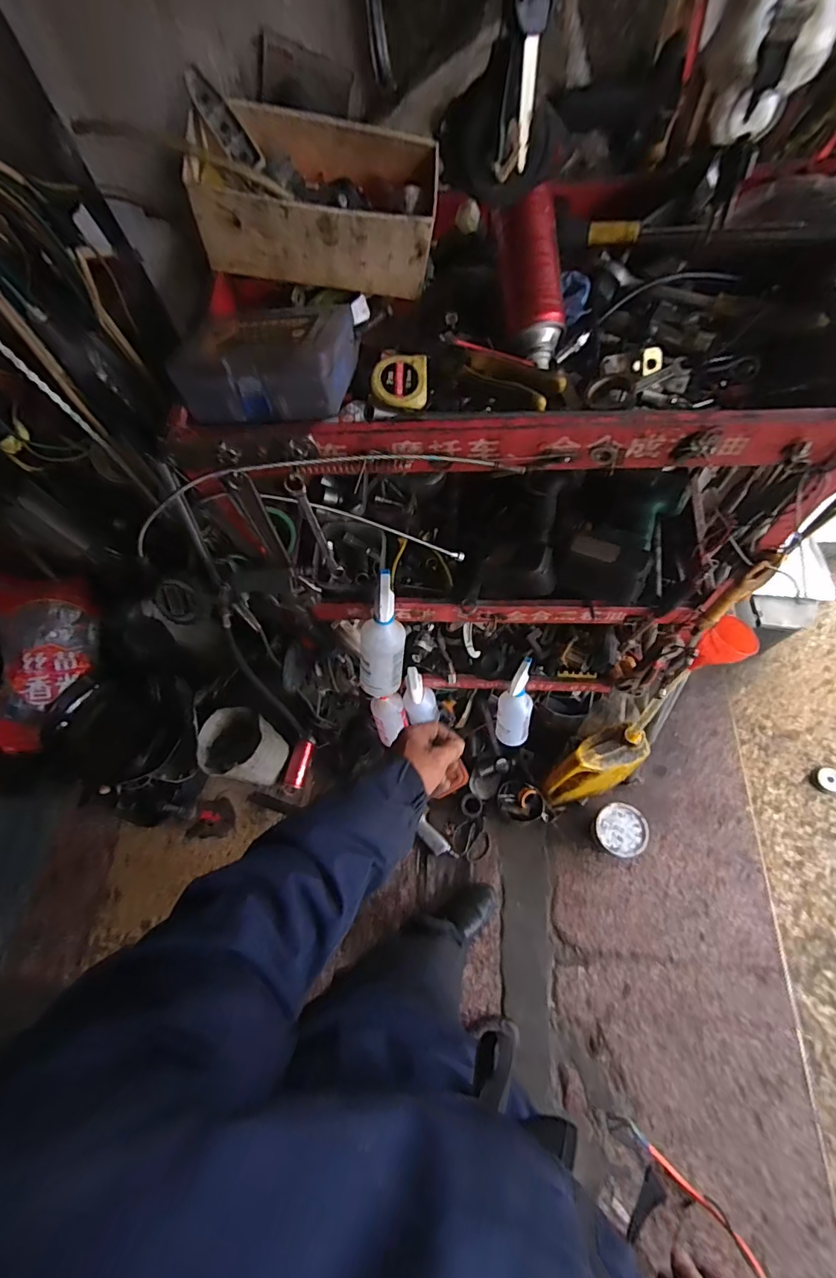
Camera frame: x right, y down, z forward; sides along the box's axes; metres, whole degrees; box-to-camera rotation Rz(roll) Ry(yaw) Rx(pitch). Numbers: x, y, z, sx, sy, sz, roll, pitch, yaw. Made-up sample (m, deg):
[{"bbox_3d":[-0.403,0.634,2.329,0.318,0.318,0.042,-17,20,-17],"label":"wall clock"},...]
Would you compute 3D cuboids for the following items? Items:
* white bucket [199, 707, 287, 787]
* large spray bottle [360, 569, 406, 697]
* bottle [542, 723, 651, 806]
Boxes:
[{"bbox_3d":[-0.471,0.288,1.332,0.194,0.149,0.188,-3,65,6],"label":"white bucket"},{"bbox_3d":[-0.055,0.006,0.791,0.071,0.219,0.071,7,36,3],"label":"large spray bottle"},{"bbox_3d":[0.432,0.321,1.218,0.236,0.276,0.114,-22,64,-3],"label":"bottle"}]

